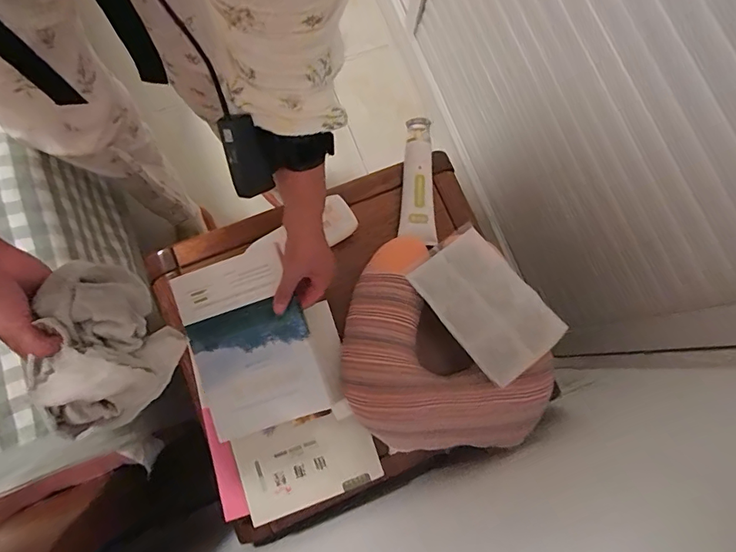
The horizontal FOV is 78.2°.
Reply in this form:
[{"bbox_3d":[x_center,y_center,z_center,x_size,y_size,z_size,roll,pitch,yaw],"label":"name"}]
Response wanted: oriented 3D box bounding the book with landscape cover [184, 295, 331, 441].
[{"bbox_3d":[-0.145,0.081,0.545,0.144,0.012,0.203,-18,90,6],"label":"book with landscape cover"}]

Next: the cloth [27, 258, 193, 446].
[{"bbox_3d":[-0.255,0.066,0.421,0.127,0.076,0.138,-37,81,-8],"label":"cloth"}]

